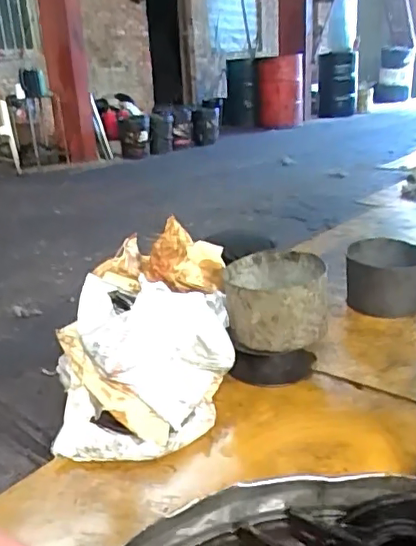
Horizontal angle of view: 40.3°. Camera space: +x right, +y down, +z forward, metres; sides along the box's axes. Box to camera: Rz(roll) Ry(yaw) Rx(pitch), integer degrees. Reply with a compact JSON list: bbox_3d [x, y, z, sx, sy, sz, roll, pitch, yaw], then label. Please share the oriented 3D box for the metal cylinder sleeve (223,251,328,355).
[{"bbox_3d":[0.184,0.077,1.588,0.280,0.189,0.276,1,20,10],"label":"metal cylinder sleeve"}]

